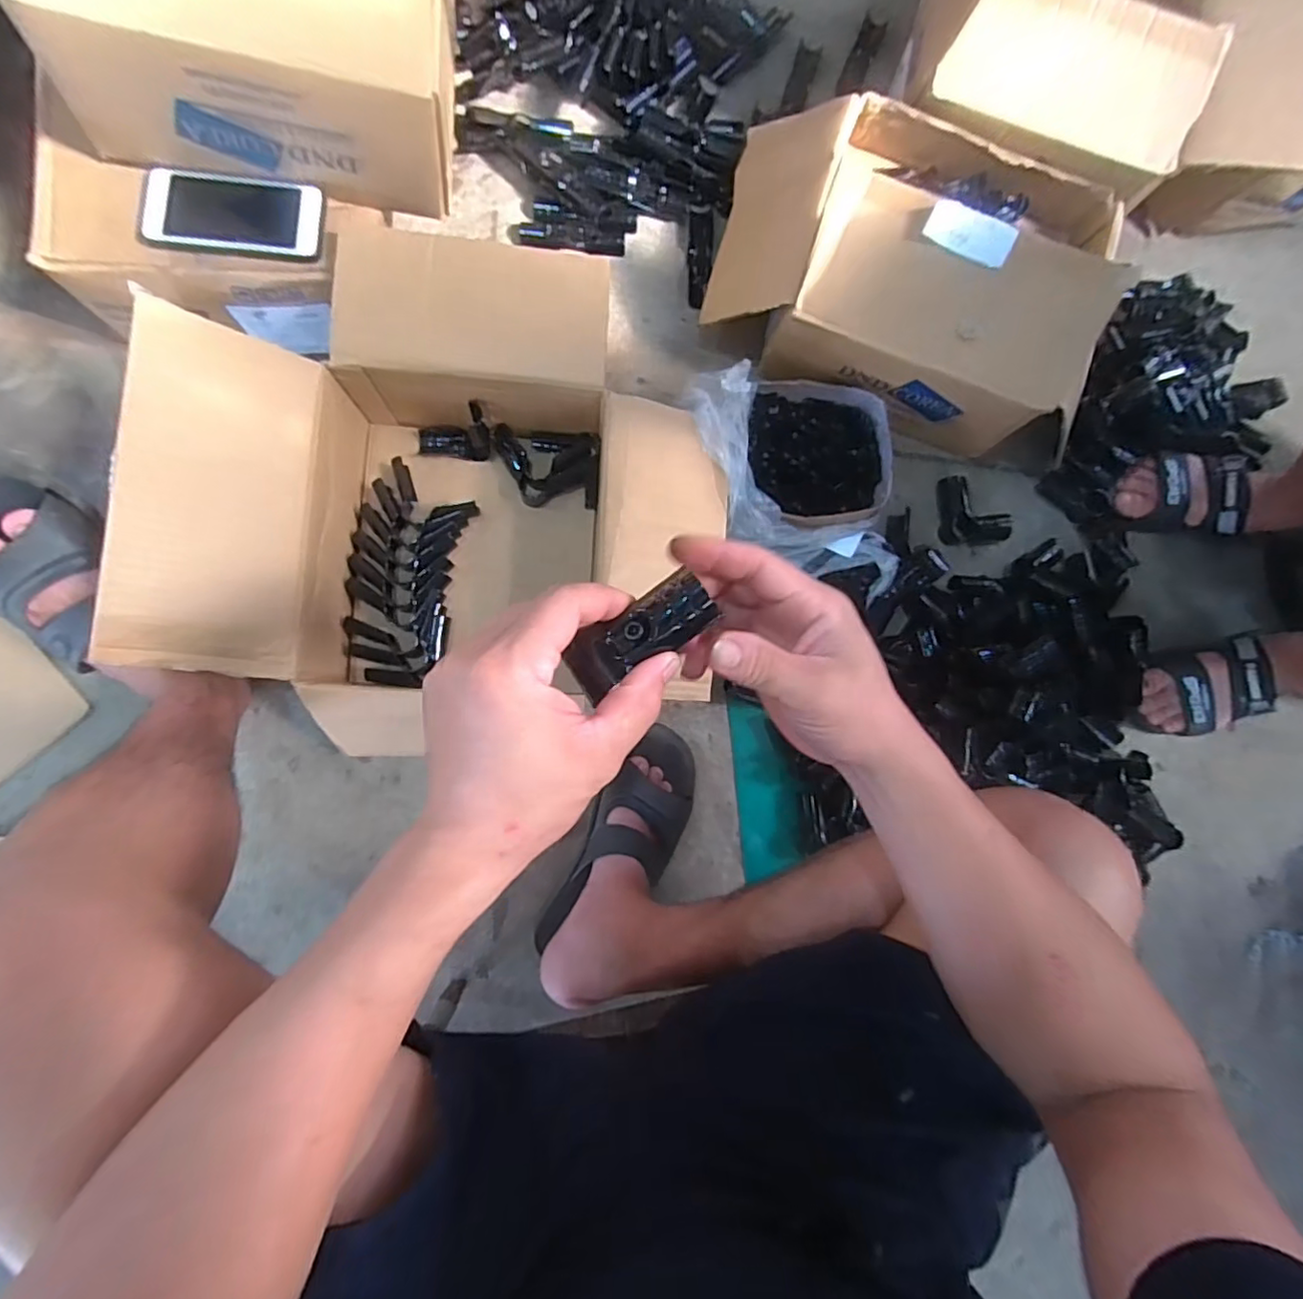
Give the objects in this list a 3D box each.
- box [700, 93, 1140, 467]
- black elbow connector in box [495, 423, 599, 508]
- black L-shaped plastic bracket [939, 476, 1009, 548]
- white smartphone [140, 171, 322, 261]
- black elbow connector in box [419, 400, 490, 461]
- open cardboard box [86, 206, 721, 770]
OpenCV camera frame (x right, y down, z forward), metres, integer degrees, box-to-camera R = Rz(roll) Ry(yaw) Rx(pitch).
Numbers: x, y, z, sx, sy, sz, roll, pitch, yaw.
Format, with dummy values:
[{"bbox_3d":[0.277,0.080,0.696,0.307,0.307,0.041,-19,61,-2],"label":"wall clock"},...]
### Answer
[{"bbox_3d":[0.311,-0.447,0.698,0.454,0.193,0.328,14,84,-5],"label":"box"},{"bbox_3d":[-0.125,-0.210,0.704,0.120,0.032,0.078,10,84,-5],"label":"black elbow connector in box"},{"bbox_3d":[0.407,-0.172,0.768,0.092,0.032,0.081,5,85,-5],"label":"black L-shaped plastic bracket"},{"bbox_3d":[-0.404,-0.426,0.590,0.159,0.016,0.082,1,83,-6],"label":"white smartphone"},{"bbox_3d":[-0.223,-0.242,0.674,0.083,0.062,0.037,-4,86,-6],"label":"black elbow connector in box"},{"bbox_3d":[-0.169,-0.162,0.610,0.502,0.221,0.466,12,84,-5],"label":"open cardboard box"}]

